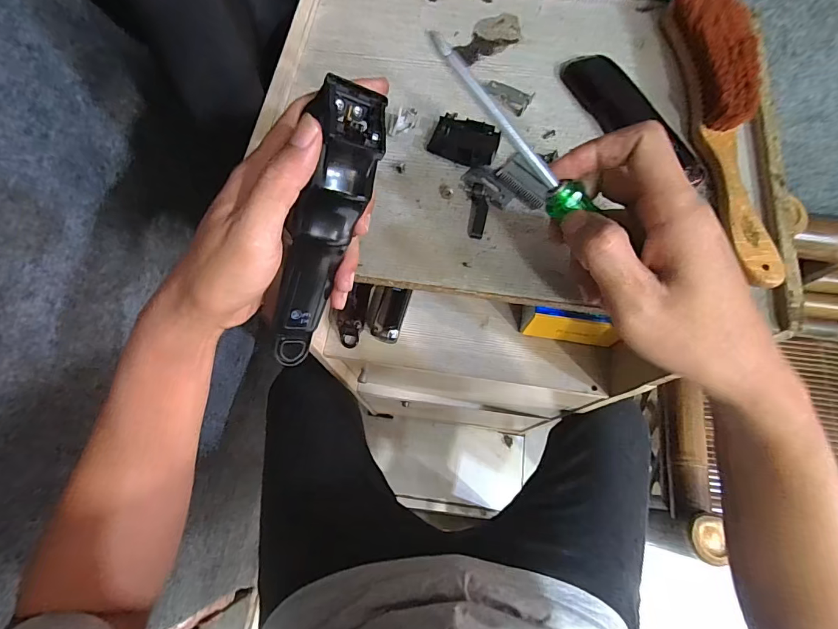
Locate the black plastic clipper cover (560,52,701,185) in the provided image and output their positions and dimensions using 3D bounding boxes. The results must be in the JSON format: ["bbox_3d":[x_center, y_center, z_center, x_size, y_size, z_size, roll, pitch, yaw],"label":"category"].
[{"bbox_3d":[0.163,-0.155,0.332,0.038,0.010,0.143,-24,71,-8],"label":"black plastic clipper cover"}]

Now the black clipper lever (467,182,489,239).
[{"bbox_3d":[0.043,-0.076,0.316,0.014,0.010,0.041,3,82,2],"label":"black clipper lever"}]

